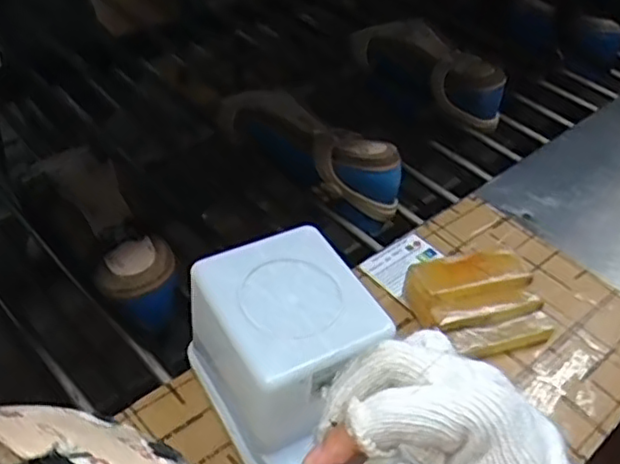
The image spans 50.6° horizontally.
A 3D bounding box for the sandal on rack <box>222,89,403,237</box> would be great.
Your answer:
[{"bbox_3d":[-0.003,-0.092,0.724,0.228,0.076,0.072,29,47,24],"label":"sandal on rack"}]

